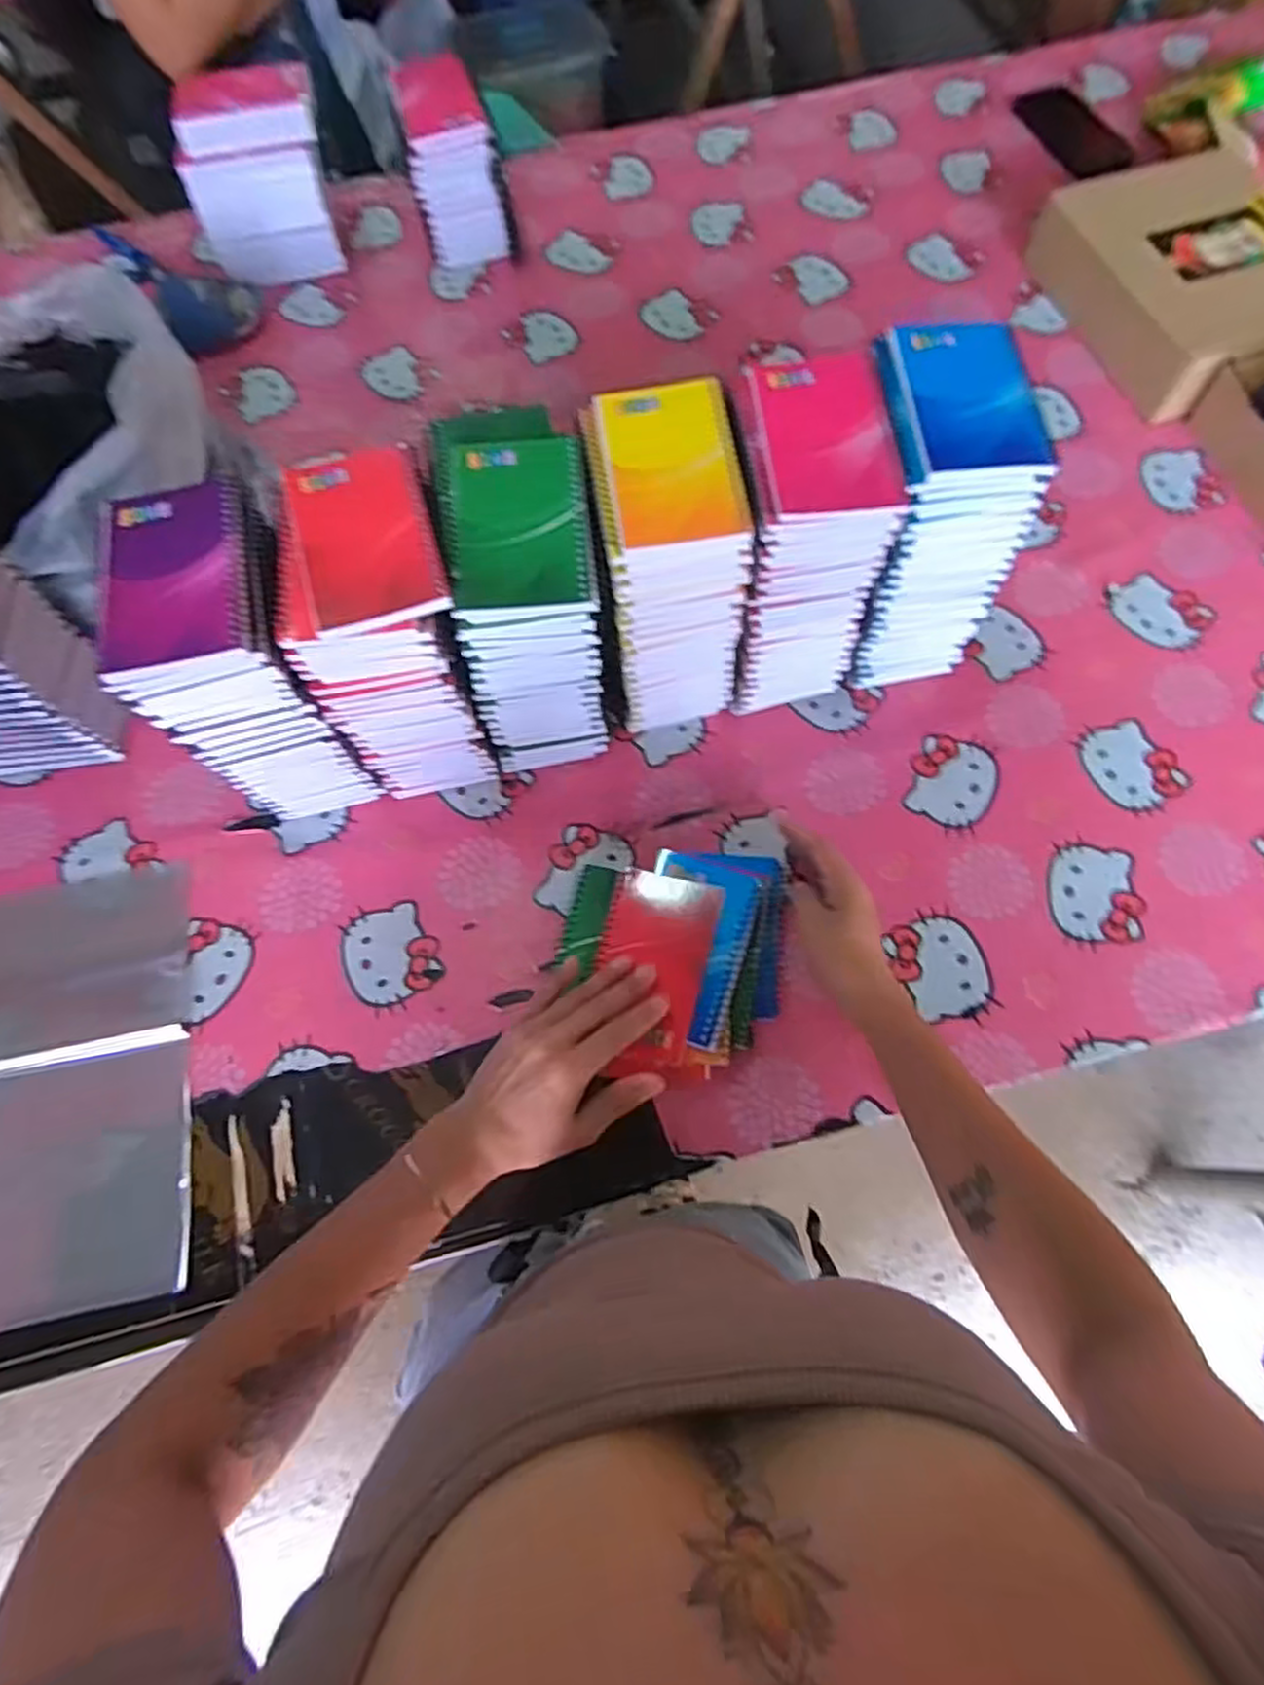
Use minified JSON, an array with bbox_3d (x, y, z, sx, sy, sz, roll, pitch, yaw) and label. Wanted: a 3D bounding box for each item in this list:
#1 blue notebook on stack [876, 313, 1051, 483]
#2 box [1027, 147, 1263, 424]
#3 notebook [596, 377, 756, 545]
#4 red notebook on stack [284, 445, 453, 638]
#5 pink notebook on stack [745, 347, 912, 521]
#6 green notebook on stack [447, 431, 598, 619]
[{"bbox_3d":[0.214,-0.292,0.492,0.095,0.011,0.134,-4,69,0],"label":"blue notebook on stack"},{"bbox_3d":[0.571,-0.571,0.775,0.241,0.089,0.285,-17,69,-5],"label":"box"},{"bbox_3d":[0.026,-0.244,0.484,0.081,0.009,0.124,-9,69,-2],"label":"notebook"},{"bbox_3d":[-0.164,-0.190,0.469,0.078,0.009,0.136,-18,70,-5],"label":"red notebook on stack"},{"bbox_3d":[0.124,-0.266,0.484,0.089,0.012,0.135,-5,69,0],"label":"pink notebook on stack"},{"bbox_3d":[-0.069,-0.200,0.475,0.084,0.019,0.127,-5,72,-2],"label":"green notebook on stack"}]

